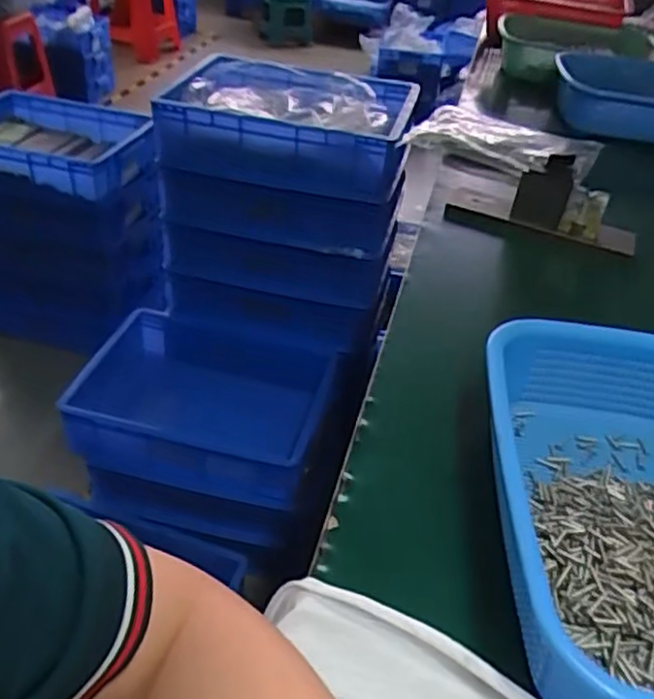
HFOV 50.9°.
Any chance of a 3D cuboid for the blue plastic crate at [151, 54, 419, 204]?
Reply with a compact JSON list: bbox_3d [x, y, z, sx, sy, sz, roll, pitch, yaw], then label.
[{"bbox_3d":[-0.056,-0.408,1.238,0.410,0.118,0.318,12,38,9],"label":"blue plastic crate"}]

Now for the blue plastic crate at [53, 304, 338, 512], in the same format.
[{"bbox_3d":[-0.219,0.084,1.232,0.421,0.128,0.322,13,38,10],"label":"blue plastic crate"}]

